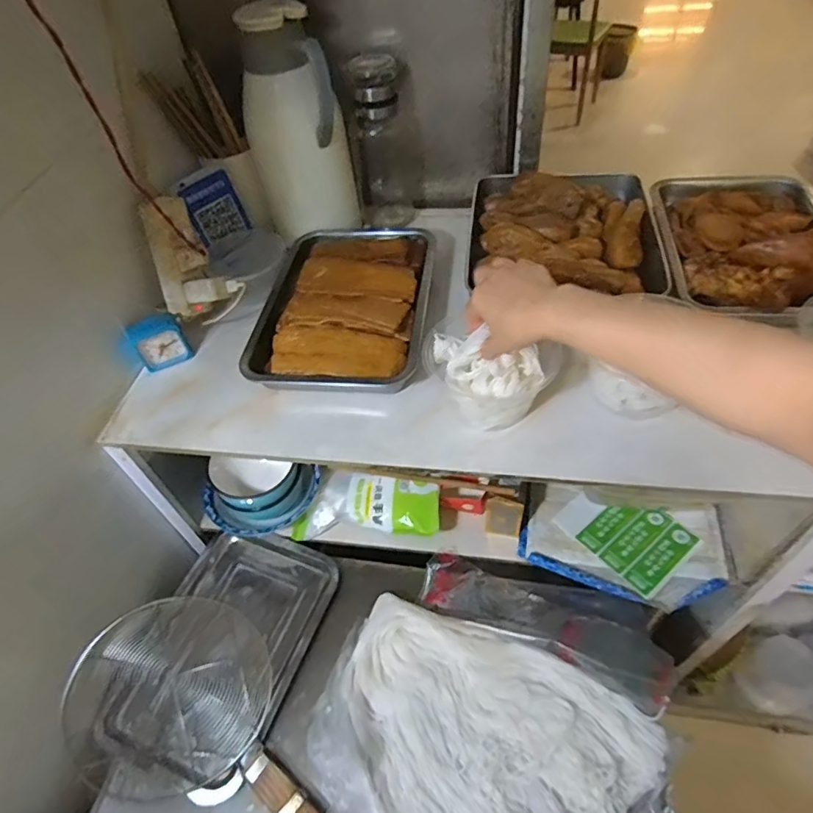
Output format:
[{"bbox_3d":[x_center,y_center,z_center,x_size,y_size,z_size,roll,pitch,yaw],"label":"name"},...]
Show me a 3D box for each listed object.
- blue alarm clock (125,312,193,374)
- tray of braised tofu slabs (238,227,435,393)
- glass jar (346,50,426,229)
[{"bbox_3d":[-0.318,-0.082,0.686,0.064,0.061,0.035,-32,54,-19],"label":"blue alarm clock"},{"bbox_3d":[-0.080,-0.145,0.698,0.210,0.045,0.305,2,51,8],"label":"tray of braised tofu slabs"},{"bbox_3d":[-0.026,-0.397,0.806,0.090,0.240,0.094,-3,50,4],"label":"glass jar"}]

